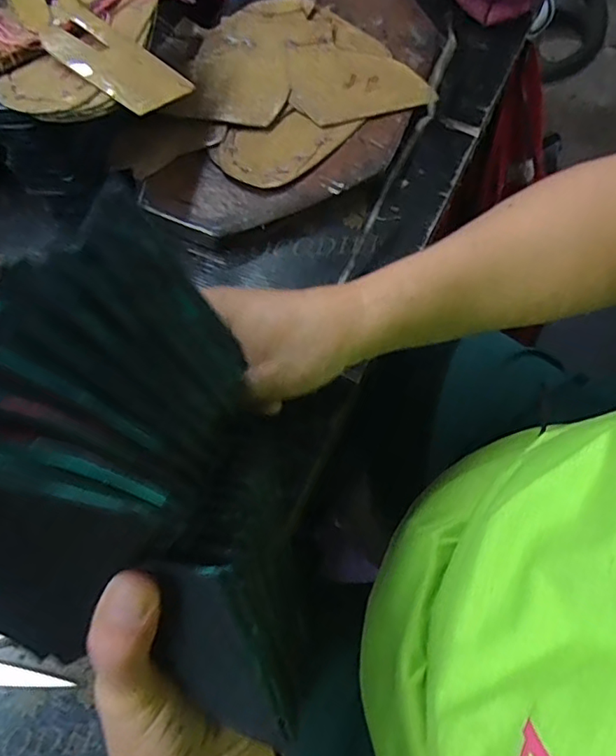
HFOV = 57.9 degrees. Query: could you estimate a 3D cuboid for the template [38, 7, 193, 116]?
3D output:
[{"bbox_3d":[-0.106,-0.172,0.305,0.076,0.004,0.037,37,70,1],"label":"template"}]

